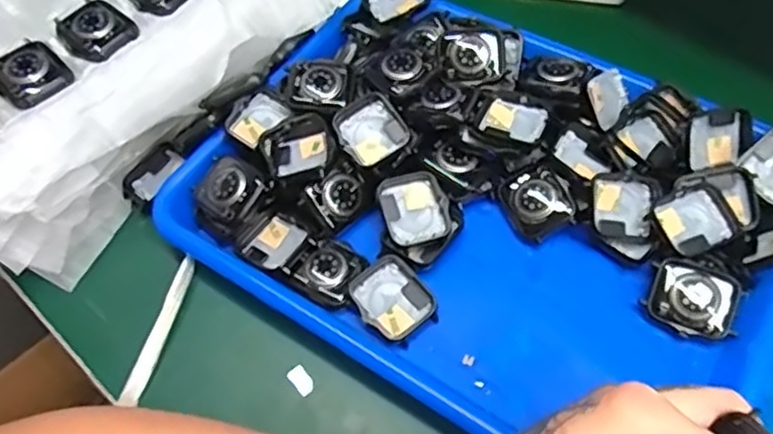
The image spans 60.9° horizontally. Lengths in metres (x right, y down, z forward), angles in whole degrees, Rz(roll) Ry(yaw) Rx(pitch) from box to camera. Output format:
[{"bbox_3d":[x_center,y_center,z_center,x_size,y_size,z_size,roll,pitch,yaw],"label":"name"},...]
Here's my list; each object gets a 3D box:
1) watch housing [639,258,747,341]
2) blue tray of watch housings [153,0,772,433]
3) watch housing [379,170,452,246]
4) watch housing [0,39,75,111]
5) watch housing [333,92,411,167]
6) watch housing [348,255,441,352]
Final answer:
[{"bbox_3d":[0.162,0.043,0.347,0.044,0.013,0.039,23,62,18],"label":"watch housing"},{"bbox_3d":[0.059,-0.011,0.381,0.322,0.047,0.236,28,64,20],"label":"blue tray of watch housings"},{"bbox_3d":[0.016,-0.005,0.385,0.036,0.011,0.040,-12,68,-15],"label":"watch housing"},{"bbox_3d":[-0.212,-0.086,0.392,0.047,0.012,0.039,37,67,24],"label":"watch housing"},{"bbox_3d":[-0.010,-0.053,0.394,0.036,0.011,0.044,-36,72,2],"label":"watch housing"},{"bbox_3d":[0.004,0.047,0.366,0.038,0.016,0.044,-37,62,-18],"label":"watch housing"}]

